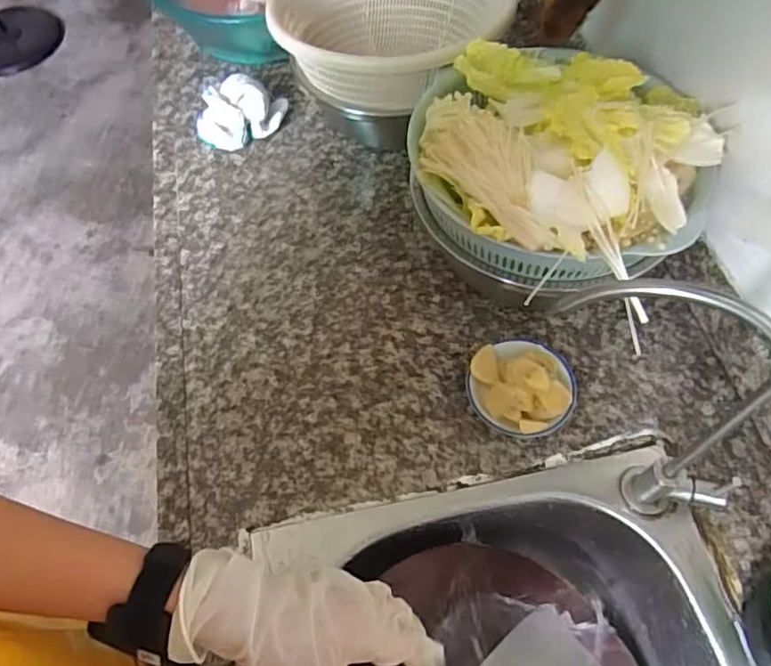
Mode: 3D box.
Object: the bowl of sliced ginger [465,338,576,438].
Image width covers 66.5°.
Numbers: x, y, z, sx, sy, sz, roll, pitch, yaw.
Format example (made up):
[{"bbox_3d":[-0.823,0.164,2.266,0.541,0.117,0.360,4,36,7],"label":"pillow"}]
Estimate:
[{"bbox_3d":[0.127,0.040,0.538,0.094,0.046,0.100,-1,60,2],"label":"bowl of sliced ginger"}]

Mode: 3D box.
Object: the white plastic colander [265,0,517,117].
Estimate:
[{"bbox_3d":[-0.001,-0.348,0.677,0.241,0.118,0.261,14,62,12],"label":"white plastic colander"}]

